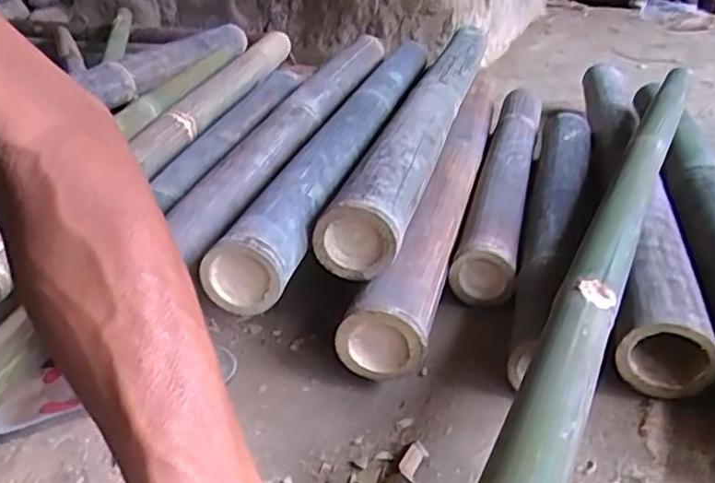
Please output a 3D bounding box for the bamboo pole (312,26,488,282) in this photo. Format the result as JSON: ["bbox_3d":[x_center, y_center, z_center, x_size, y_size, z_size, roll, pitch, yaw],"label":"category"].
[{"bbox_3d":[0.087,-0.155,0.892,0.086,0.086,0.634,5,30,17],"label":"bamboo pole"}]

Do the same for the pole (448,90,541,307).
[{"bbox_3d":[0.195,-0.084,0.883,0.066,0.086,0.477,4,30,16],"label":"pole"}]

